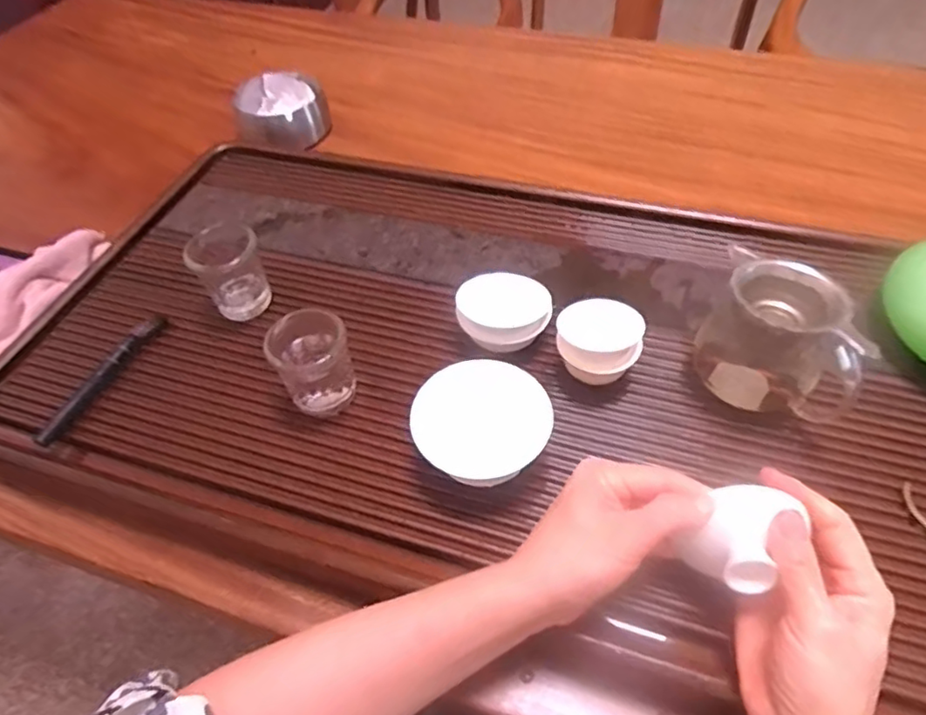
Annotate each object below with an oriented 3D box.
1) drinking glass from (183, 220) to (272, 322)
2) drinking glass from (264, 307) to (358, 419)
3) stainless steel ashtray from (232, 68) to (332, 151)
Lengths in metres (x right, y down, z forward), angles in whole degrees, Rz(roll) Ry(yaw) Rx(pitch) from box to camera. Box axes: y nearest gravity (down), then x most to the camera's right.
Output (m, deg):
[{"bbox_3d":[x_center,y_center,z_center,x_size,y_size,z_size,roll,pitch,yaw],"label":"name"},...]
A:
[{"bbox_3d":[-0.195,-0.074,0.507,0.047,0.074,0.051,-2,52,2],"label":"drinking glass"},{"bbox_3d":[-0.109,0.004,0.443,0.052,0.070,0.047,-23,54,-15],"label":"drinking glass"},{"bbox_3d":[-0.228,-0.314,0.767,0.110,0.047,0.107,-12,52,-6],"label":"stainless steel ashtray"}]

